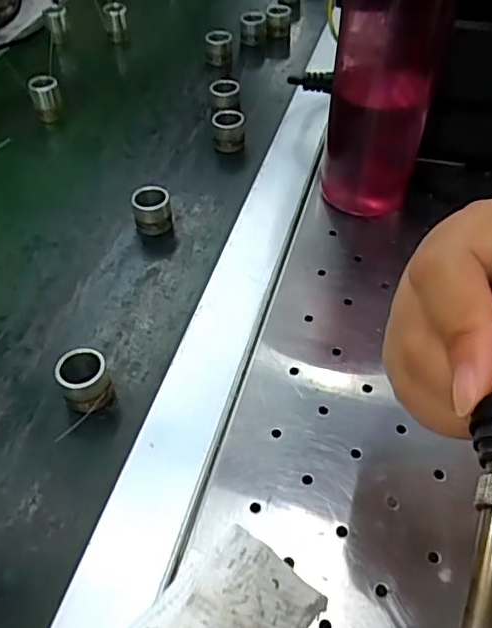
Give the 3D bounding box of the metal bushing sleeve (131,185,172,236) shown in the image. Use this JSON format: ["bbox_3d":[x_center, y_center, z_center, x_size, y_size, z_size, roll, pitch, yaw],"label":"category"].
[{"bbox_3d":[-0.062,-0.067,0.392,0.024,0.027,0.021,-10,48,-7],"label":"metal bushing sleeve"}]

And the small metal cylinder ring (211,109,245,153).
[{"bbox_3d":[-0.013,-0.143,0.462,0.024,0.026,0.023,0,48,2],"label":"small metal cylinder ring"}]

